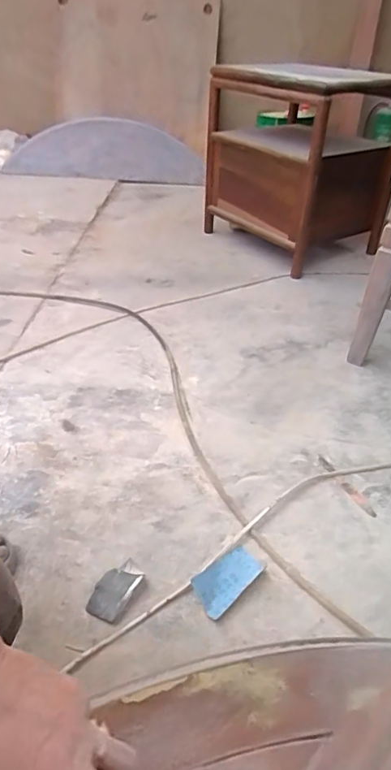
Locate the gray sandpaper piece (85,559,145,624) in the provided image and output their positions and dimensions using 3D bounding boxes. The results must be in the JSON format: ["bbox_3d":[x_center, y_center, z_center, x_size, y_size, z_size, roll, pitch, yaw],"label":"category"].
[{"bbox_3d":[-0.116,0.298,0.703,0.055,0.010,0.089,19,40,21],"label":"gray sandpaper piece"}]

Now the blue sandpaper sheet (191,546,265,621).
[{"bbox_3d":[0.048,0.294,0.732,0.111,0.006,0.064,-26,45,-32],"label":"blue sandpaper sheet"}]

